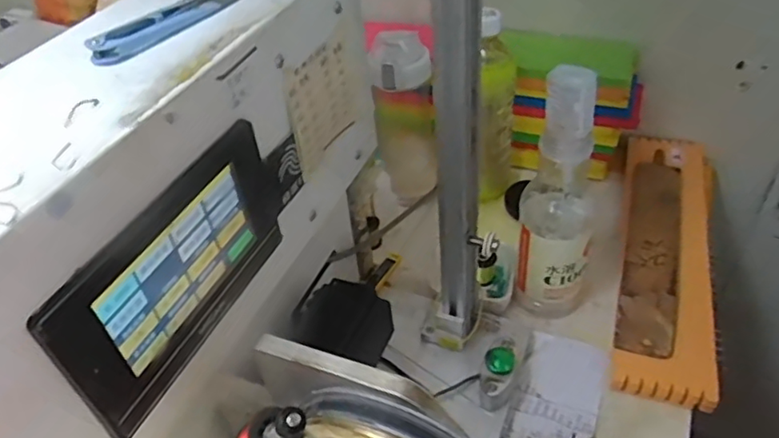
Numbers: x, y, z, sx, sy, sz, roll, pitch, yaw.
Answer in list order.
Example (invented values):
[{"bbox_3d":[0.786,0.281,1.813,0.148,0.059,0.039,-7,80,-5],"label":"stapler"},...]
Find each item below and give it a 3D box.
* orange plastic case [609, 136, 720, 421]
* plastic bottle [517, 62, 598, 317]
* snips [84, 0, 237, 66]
[{"bbox_3d":[0.275,0.025,0.590,0.092,0.041,0.326,10,44,16],"label":"orange plastic case"},{"bbox_3d":[0.142,-0.018,0.498,0.058,0.233,0.053,0,43,6],"label":"plastic bottle"},{"bbox_3d":[-0.106,-0.103,0.297,0.025,0.009,0.096,24,50,28],"label":"snips"}]

